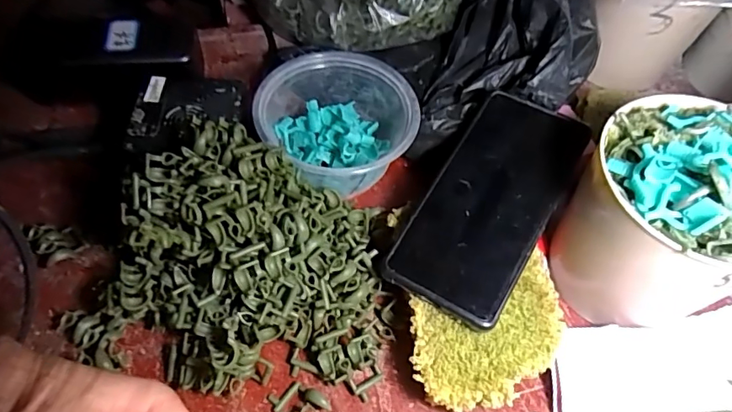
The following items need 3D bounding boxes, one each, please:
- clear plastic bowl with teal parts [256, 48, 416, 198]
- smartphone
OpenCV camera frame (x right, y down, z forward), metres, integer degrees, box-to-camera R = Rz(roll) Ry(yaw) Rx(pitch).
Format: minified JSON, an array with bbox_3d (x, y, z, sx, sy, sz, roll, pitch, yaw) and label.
[{"bbox_3d":[-0.020,-0.057,0.382,0.110,0.055,0.109,2,56,-2],"label":"clear plastic bowl with teal parts"},{"bbox_3d":[0.082,-0.005,0.335,0.074,0.010,0.163,28,68,17],"label":"smartphone"}]

